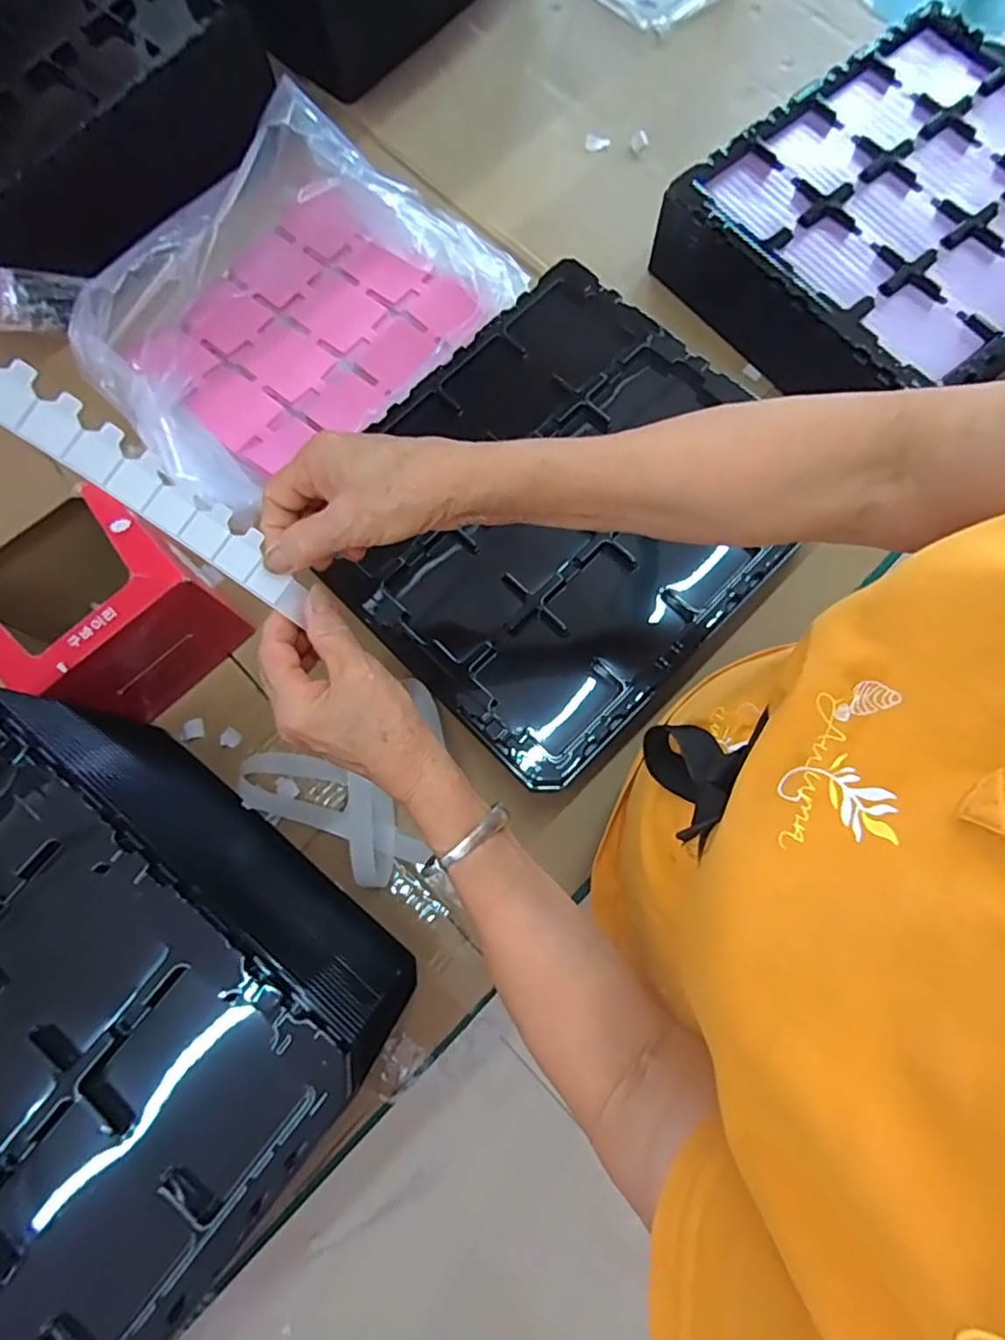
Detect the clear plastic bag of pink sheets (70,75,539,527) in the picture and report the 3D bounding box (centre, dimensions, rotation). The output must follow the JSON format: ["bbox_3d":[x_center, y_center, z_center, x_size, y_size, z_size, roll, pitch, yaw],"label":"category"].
[{"bbox_3d":[-0.210,-0.363,0.640,0.313,0.111,0.408,42,81,11],"label":"clear plastic bag of pink sheets"}]

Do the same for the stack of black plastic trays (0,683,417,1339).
[{"bbox_3d":[-0.333,0.254,0.429,0.390,0.227,0.371,38,81,10],"label":"stack of black plastic trays"}]

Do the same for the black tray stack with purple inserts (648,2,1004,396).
[{"bbox_3d":[0.412,-0.447,0.645,0.372,0.105,0.339,-37,78,-7],"label":"black tray stack with purple inserts"}]

